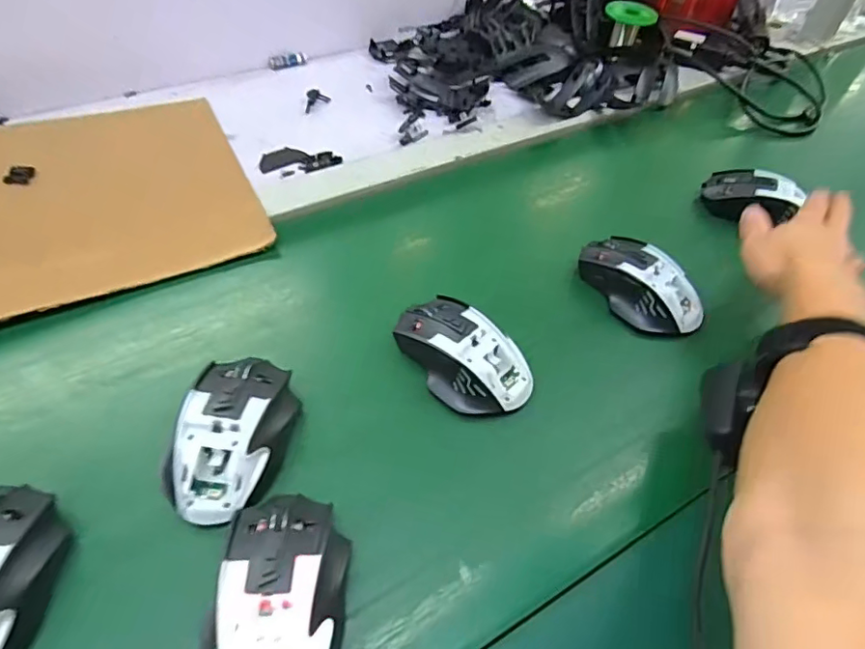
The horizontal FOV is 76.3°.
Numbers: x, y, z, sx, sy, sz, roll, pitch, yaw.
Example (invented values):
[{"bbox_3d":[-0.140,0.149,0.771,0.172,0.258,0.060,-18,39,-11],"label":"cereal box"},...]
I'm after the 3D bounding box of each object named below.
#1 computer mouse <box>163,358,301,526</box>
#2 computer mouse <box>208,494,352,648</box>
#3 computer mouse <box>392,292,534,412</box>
[{"bbox_3d":[-0.134,0.073,0.370,0.077,0.038,0.111,5,51,2],"label":"computer mouse"},{"bbox_3d":[-0.085,0.154,0.304,0.073,0.035,0.116,-1,51,-3],"label":"computer mouse"},{"bbox_3d":[0.023,0.021,0.419,0.061,0.035,0.109,-35,60,-27],"label":"computer mouse"}]

